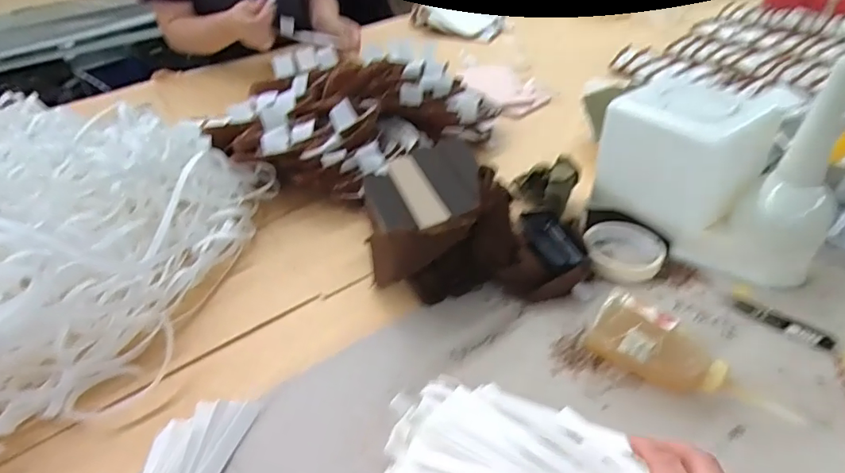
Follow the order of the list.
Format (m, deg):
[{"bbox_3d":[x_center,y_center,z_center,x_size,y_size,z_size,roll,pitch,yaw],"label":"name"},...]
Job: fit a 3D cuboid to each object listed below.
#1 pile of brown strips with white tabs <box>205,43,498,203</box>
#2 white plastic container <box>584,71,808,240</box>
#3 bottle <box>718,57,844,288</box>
[{"bbox_3d":[-0.109,-0.191,0.781,0.393,0.145,0.267,-30,47,-29],"label":"pile of brown strips with white tabs"},{"bbox_3d":[0.314,-0.094,0.600,0.126,0.168,0.158,-30,47,-29],"label":"white plastic container"},{"bbox_3d":[0.374,-0.047,0.500,0.069,0.214,0.085,-27,44,-24],"label":"bottle"}]

